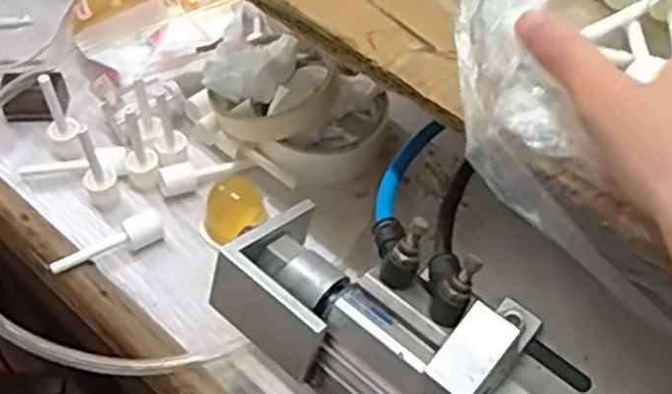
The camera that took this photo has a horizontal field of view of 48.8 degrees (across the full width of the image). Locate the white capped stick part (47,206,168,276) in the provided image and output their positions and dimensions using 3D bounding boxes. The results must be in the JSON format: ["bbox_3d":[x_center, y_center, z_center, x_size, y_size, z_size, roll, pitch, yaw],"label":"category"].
[{"bbox_3d":[-0.131,0.028,0.428,0.065,0.017,0.017,-25,58,-18],"label":"white capped stick part"}]

